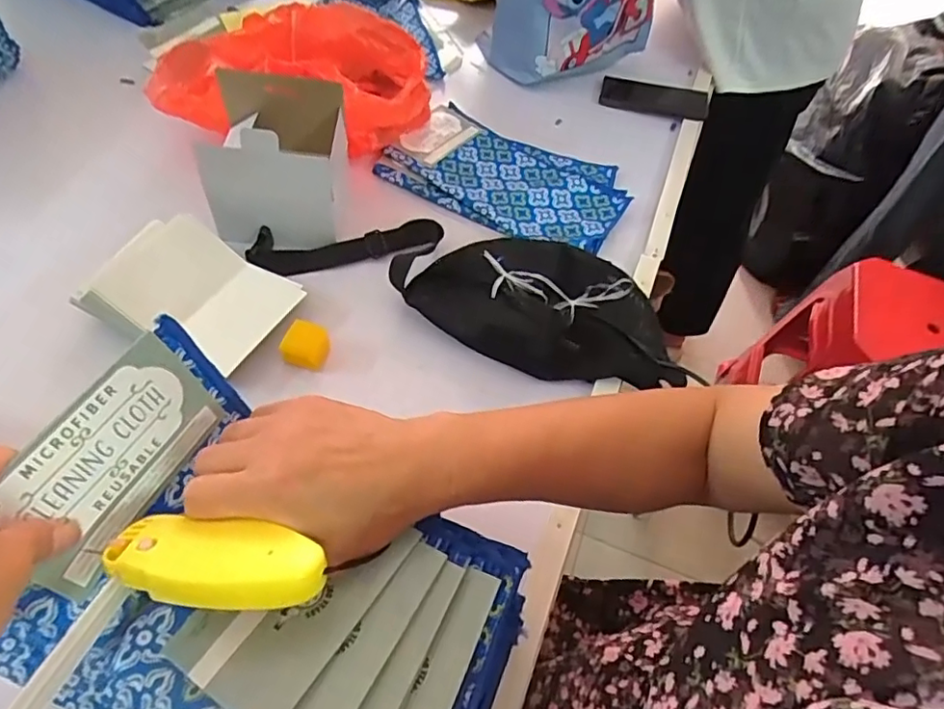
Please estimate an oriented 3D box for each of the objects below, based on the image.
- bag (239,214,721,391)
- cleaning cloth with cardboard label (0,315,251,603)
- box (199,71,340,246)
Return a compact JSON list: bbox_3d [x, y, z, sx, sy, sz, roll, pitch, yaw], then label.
[{"bbox_3d":[0.004,-0.084,0.637,0.469,0.060,0.159,17,50,9],"label":"bag"},{"bbox_3d":[-0.178,0.053,0.305,0.009,0.082,0.128,11,53,29],"label":"cleaning cloth with cardboard label"},{"bbox_3d":[-0.208,-0.207,0.635,0.127,0.142,0.111,6,50,-1],"label":"box"}]

